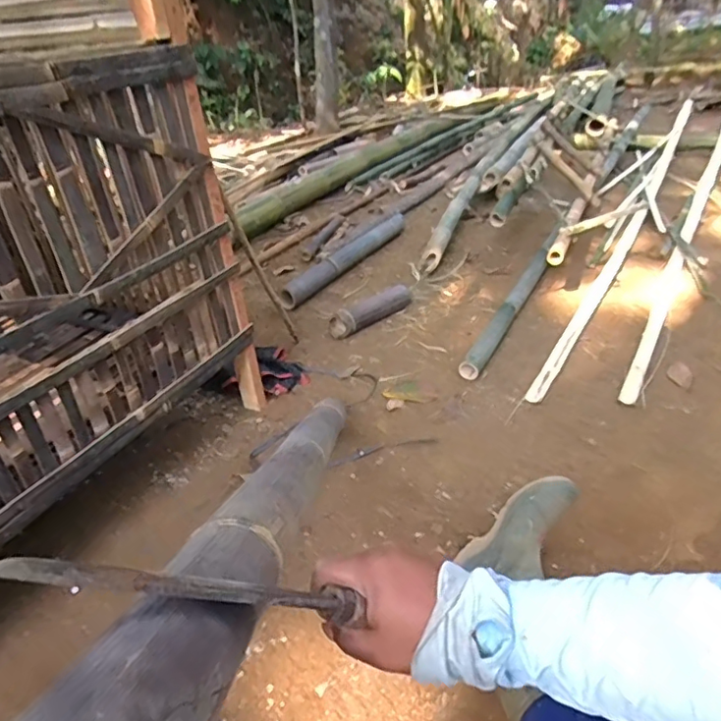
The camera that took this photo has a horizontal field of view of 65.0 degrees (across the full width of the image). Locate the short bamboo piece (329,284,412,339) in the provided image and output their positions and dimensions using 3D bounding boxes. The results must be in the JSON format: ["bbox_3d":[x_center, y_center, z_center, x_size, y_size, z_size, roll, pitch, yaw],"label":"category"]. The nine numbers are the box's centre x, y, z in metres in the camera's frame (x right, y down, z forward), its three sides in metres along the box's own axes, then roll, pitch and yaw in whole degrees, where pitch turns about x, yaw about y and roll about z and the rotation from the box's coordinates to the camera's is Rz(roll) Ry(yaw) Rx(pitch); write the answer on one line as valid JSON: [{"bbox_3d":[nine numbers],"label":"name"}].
[{"bbox_3d":[0.036,-0.171,1.873,0.089,0.076,0.339,22,41,39],"label":"short bamboo piece"}]

